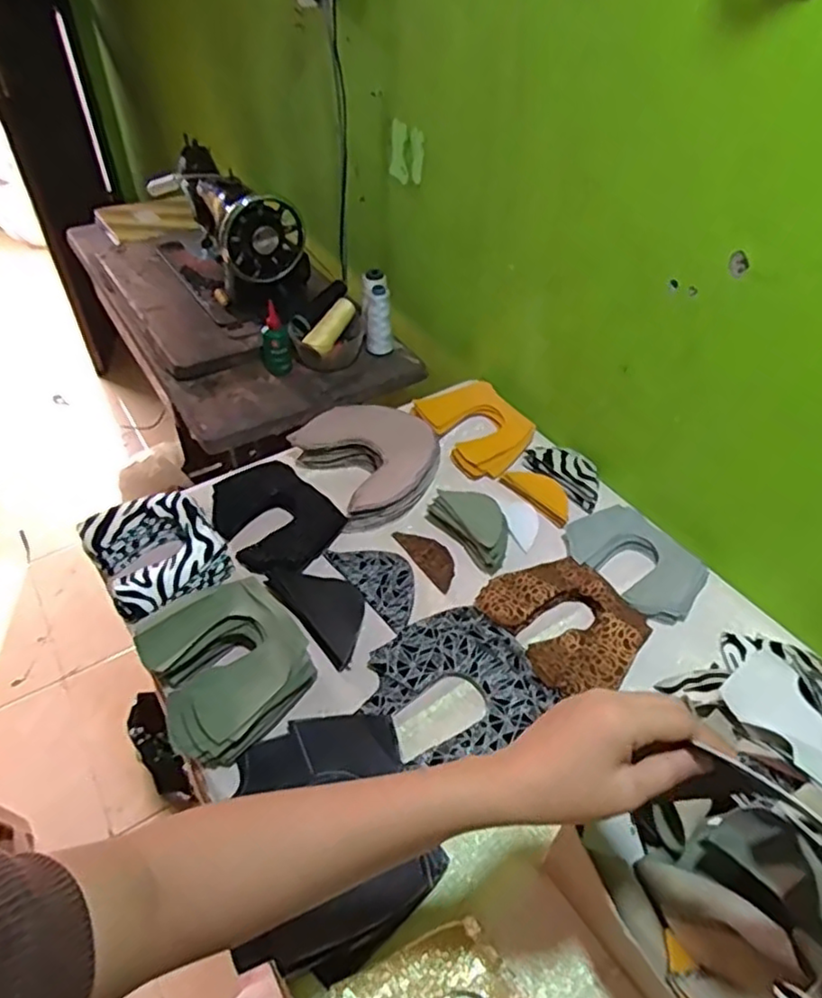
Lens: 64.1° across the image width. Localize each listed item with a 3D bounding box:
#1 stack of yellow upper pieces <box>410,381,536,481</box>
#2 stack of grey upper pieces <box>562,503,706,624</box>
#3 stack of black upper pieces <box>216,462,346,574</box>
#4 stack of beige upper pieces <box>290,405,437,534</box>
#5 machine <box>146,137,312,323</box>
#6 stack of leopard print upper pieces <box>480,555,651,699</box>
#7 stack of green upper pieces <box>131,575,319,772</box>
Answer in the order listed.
[{"bbox_3d":[0.093,-0.107,0.953,0.129,0.036,0.167,-29,52,-27],"label":"stack of yellow upper pieces"},{"bbox_3d":[0.265,0.070,0.777,0.105,0.020,0.165,-27,51,-26],"label":"stack of grey upper pieces"},{"bbox_3d":[-0.174,0.021,0.828,0.164,0.032,0.136,28,50,24],"label":"stack of black upper pieces"},{"bbox_3d":[-0.048,-0.058,0.886,0.171,0.055,0.173,-27,52,-26],"label":"stack of beige upper pieces"},{"bbox_3d":[-0.338,-0.475,1.186,0.160,0.229,0.406,-27,51,-26],"label":"machine"},{"bbox_3d":[0.169,0.128,0.719,0.134,0.014,0.167,-26,51,-26],"label":"stack of leopard print upper pieces"},{"bbox_3d":[-0.185,0.163,0.662,0.151,0.042,0.171,-28,52,-26],"label":"stack of green upper pieces"}]

